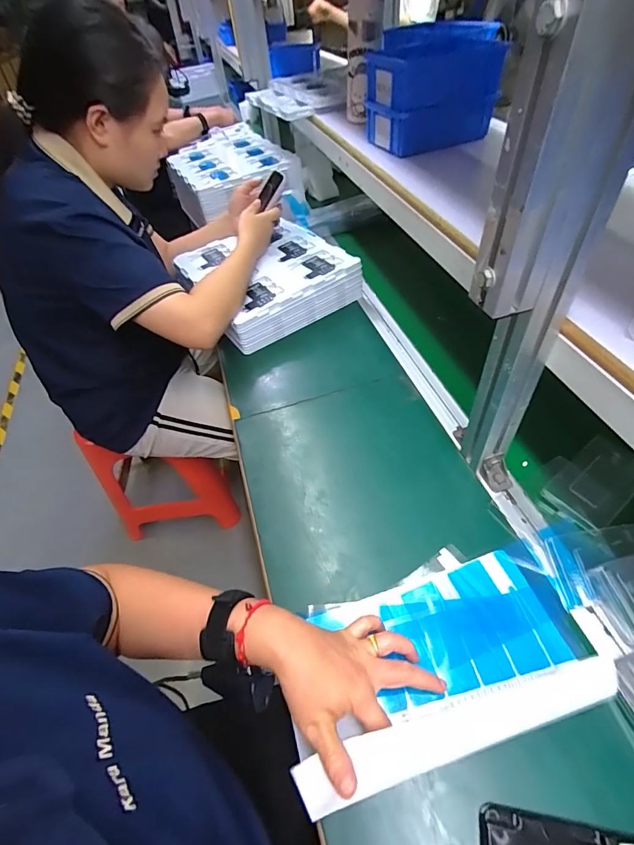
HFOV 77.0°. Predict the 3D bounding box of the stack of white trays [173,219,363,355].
[{"bbox_3d":[-0.107,-0.298,0.839,0.281,0.094,0.305,-29,51,-19],"label":"stack of white trays"}]

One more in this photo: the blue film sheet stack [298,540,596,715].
[{"bbox_3d":[0.136,0.213,0.410,0.248,0.015,0.114,-15,48,-7],"label":"blue film sheet stack"}]

